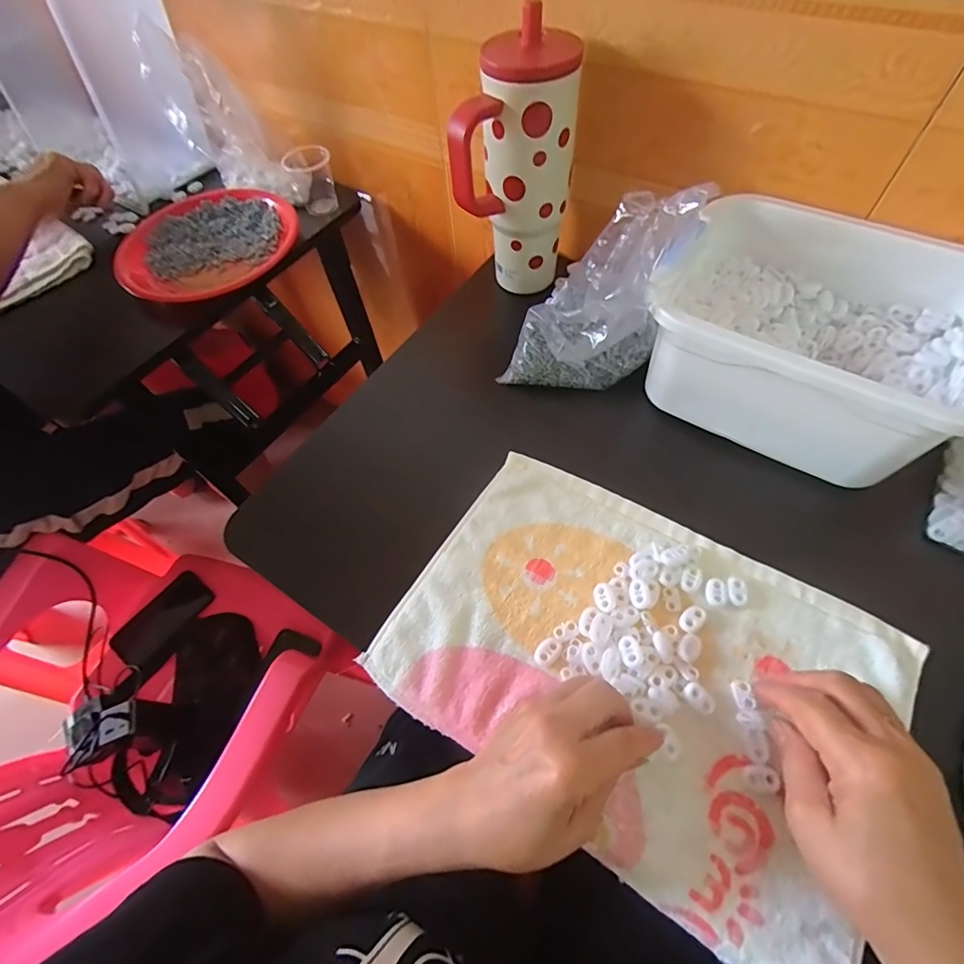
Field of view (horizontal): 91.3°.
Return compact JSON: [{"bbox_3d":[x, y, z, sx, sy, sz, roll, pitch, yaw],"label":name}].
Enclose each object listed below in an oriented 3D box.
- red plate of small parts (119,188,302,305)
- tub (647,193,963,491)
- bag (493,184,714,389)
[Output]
[{"bbox_3d":[-0.369,-0.325,0.630,0.225,0.028,0.230,-34,62,-14],"label":"red plate of small parts"},{"bbox_3d":[0.277,-0.120,0.398,0.243,0.106,0.189,29,64,19],"label":"tub"},{"bbox_3d":[0.101,-0.166,0.429,0.135,0.145,0.109,18,61,14],"label":"bag"}]

